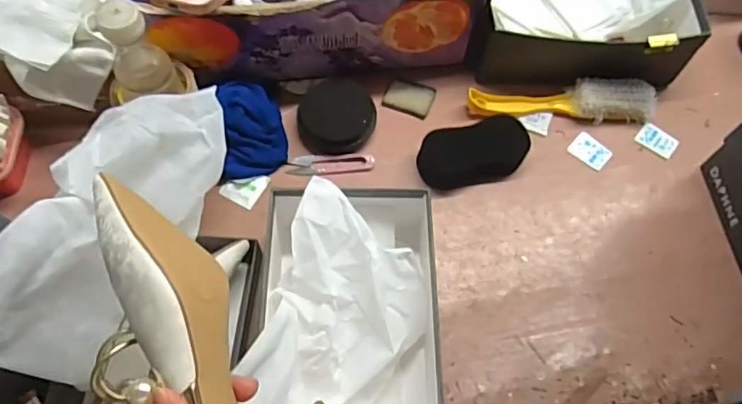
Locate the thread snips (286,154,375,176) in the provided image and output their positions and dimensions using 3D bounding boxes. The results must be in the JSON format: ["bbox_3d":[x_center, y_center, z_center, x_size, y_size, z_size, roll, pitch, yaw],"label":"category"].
[{"bbox_3d":[-0.047,-0.045,0.648,0.099,0.008,0.024,0,64,-2],"label":"thread snips"}]

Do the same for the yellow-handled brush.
[{"bbox_3d":[0.234,-0.122,0.678,0.227,0.037,0.054,-2,64,-3],"label":"yellow-handled brush"}]

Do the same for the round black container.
[{"bbox_3d":[-0.041,-0.103,0.665,0.090,0.027,0.093,1,64,-2],"label":"round black container"}]

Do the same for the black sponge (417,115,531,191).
[{"bbox_3d":[0.121,-0.057,0.642,0.125,0.038,0.064,-9,65,-6],"label":"black sponge"}]

